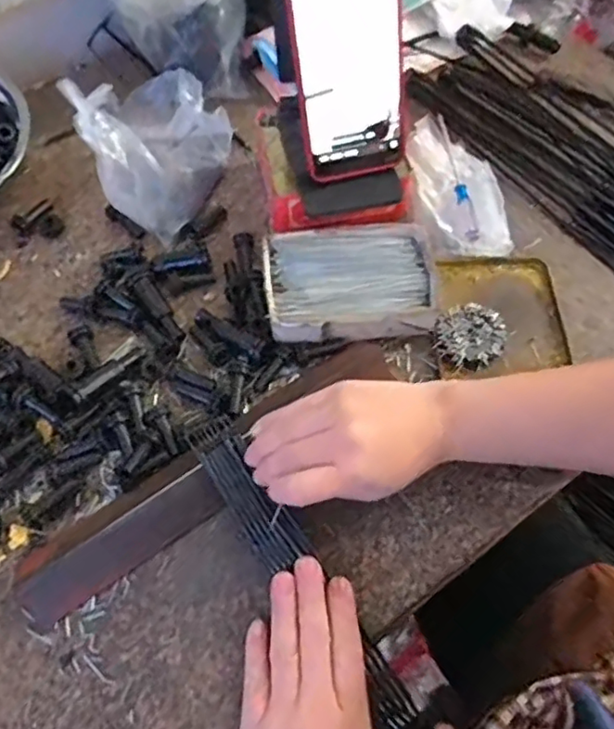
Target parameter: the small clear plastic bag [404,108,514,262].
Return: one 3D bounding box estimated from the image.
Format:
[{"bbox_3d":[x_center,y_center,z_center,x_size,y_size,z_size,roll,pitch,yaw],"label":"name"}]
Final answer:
[{"bbox_3d":[0.125,-0.154,0.515,0.075,0.037,0.132,-9,64,-4],"label":"small clear plastic bag"}]

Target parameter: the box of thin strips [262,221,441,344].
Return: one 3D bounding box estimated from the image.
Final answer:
[{"bbox_3d":[0.034,-0.063,0.473,0.132,0.035,0.093,-11,64,-5],"label":"box of thin strips"}]

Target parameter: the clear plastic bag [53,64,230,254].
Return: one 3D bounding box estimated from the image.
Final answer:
[{"bbox_3d":[-0.134,-0.195,0.520,0.125,0.069,0.138,28,67,13],"label":"clear plastic bag"}]

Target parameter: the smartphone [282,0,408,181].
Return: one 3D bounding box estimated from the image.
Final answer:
[{"bbox_3d":[0.029,-0.214,0.420,0.079,0.161,0.008,-13,38,-3],"label":"smartphone"}]

